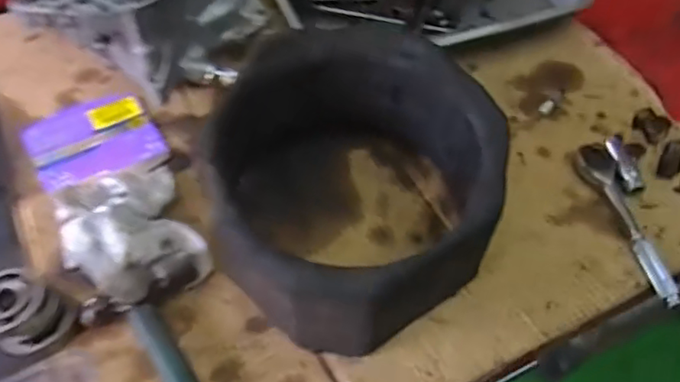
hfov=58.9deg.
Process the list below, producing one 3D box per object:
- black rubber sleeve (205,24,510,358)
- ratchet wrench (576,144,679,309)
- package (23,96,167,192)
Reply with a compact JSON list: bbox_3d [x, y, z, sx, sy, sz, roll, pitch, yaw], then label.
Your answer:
[{"bbox_3d":[0.014,-0.009,0.543,0.242,0.120,0.240,2,54,-3],"label":"black rubber sleeve"},{"bbox_3d":[0.282,0.029,0.586,0.035,0.022,0.187,-3,54,-6],"label":"ratchet wrench"},{"bbox_3d":[-0.257,-0.052,0.630,0.123,0.010,0.121,-27,60,-22],"label":"package"}]

